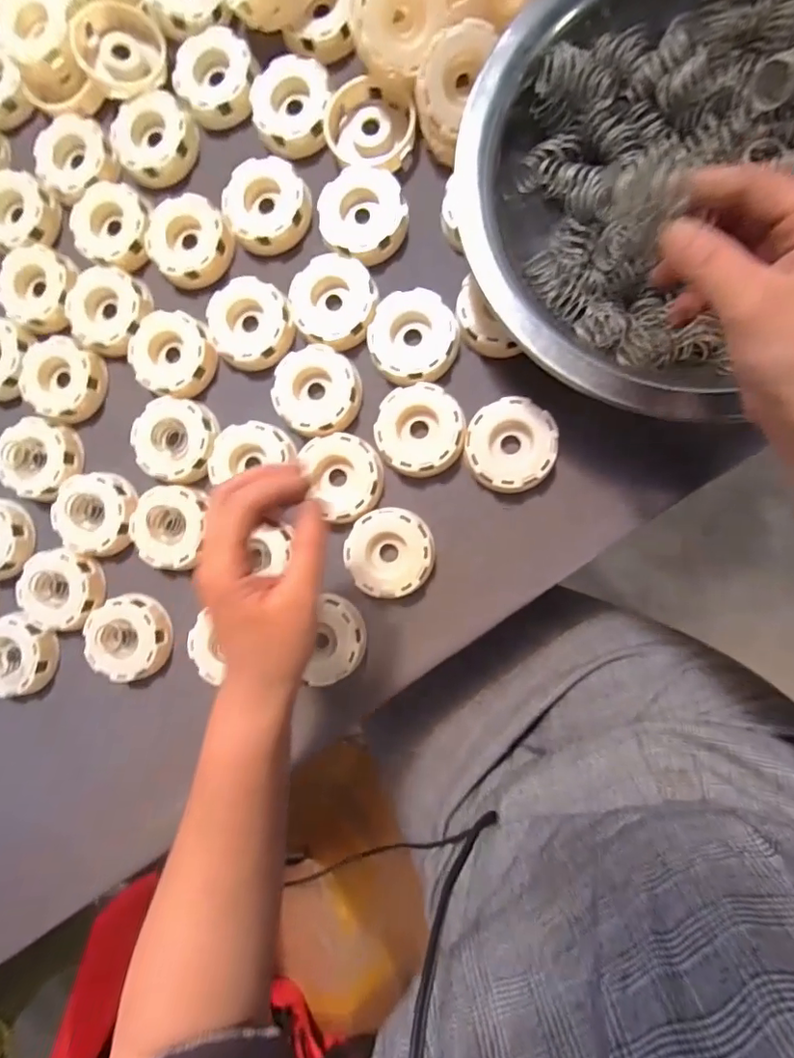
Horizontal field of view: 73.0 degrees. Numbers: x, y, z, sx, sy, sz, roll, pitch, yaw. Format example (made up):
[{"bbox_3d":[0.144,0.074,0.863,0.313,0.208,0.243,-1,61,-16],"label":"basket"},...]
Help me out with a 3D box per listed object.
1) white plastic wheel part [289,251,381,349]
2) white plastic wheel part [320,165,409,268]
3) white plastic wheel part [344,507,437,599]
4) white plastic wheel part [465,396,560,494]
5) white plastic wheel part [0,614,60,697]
[{"bbox_3d":[-0.048,-0.173,0.413,0.065,0.019,0.064,0,89,9],"label":"white plastic wheel part"},{"bbox_3d":[-0.026,-0.239,0.411,0.068,0.019,0.063,0,89,9],"label":"white plastic wheel part"},{"bbox_3d":[-0.005,0.018,0.406,0.063,0.020,0.064,0,89,9],"label":"white plastic wheel part"},{"bbox_3d":[0.083,-0.060,0.394,0.063,0.021,0.066,3,89,9],"label":"white plastic wheel part"},{"bbox_3d":[-0.318,0.104,0.444,0.061,0.023,0.065,0,89,9],"label":"white plastic wheel part"}]

